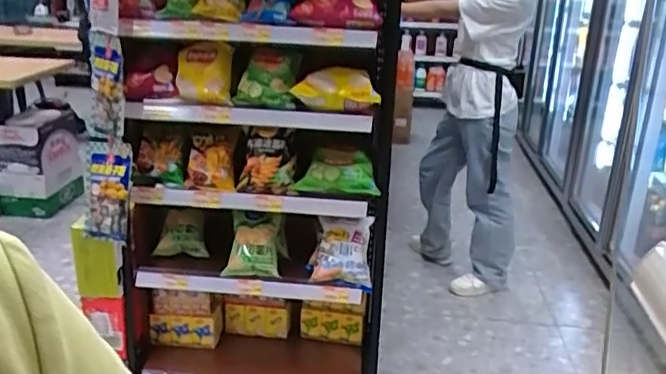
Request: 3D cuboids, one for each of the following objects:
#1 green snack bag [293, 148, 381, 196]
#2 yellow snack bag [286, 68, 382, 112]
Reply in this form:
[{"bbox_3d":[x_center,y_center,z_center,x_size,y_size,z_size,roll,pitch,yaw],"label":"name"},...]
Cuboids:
[{"bbox_3d":[0.012,-0.037,1.558,0.200,0.103,0.092,10,22,20],"label":"green snack bag"},{"bbox_3d":[0.011,-0.239,1.513,0.212,0.085,0.133,4,21,9],"label":"yellow snack bag"}]

